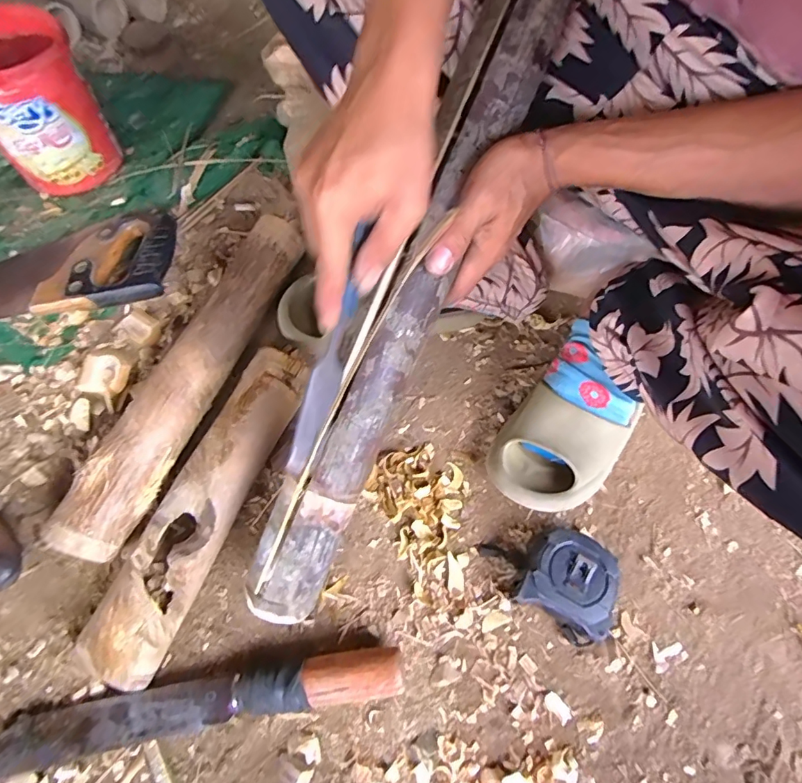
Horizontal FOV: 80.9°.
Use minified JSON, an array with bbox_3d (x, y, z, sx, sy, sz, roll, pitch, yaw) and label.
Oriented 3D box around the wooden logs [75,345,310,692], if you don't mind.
[{"bbox_3d":[-0.191,0.099,0.456,0.075,0.045,0.319,21,67,7],"label":"wooden logs"}]

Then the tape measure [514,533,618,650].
[{"bbox_3d":[0.156,0.175,0.435,0.079,0.041,0.081,31,69,11],"label":"tape measure"}]

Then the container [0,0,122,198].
[{"bbox_3d":[-0.460,-0.364,0.595,0.137,0.149,0.144,-32,71,-15],"label":"container"}]

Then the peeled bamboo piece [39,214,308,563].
[{"bbox_3d":[-0.214,-0.022,0.499,0.059,0.064,0.393,21,67,7],"label":"peeled bamboo piece"}]

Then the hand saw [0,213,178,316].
[{"bbox_3d":[-0.510,-0.127,0.545,0.493,0.047,0.131,-9,67,-6],"label":"hand saw"}]

